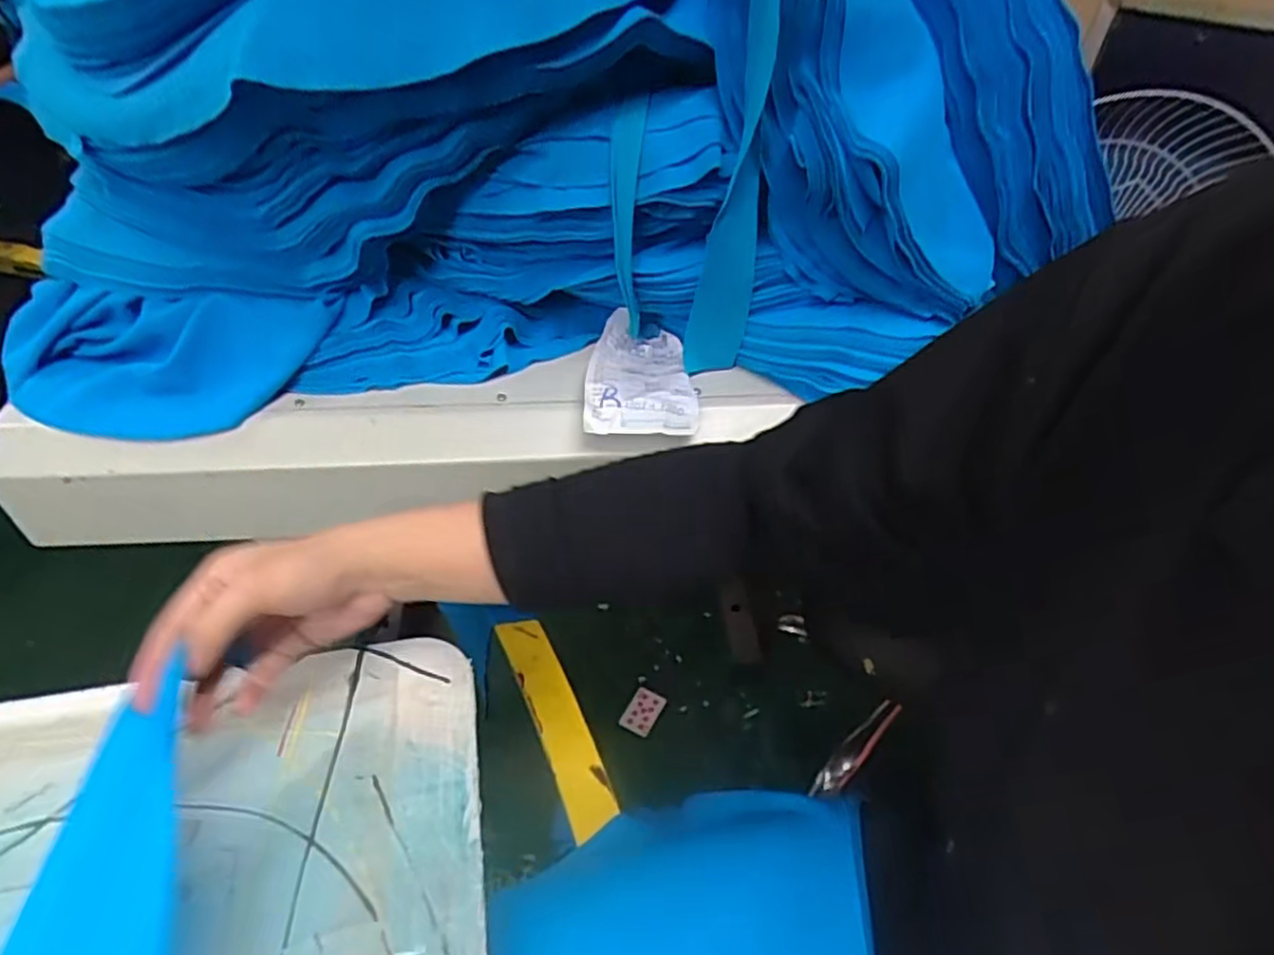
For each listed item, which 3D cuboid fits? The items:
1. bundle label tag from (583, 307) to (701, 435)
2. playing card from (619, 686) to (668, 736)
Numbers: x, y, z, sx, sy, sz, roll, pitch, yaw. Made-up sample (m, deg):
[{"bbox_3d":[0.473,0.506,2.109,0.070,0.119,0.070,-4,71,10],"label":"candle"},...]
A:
[{"bbox_3d":[0.004,-0.072,0.511,0.074,0.028,0.110,2,43,1],"label":"bundle label tag"},{"bbox_3d":[0.012,0.448,1.393,0.060,0.007,0.084,29,65,7],"label":"playing card"}]

